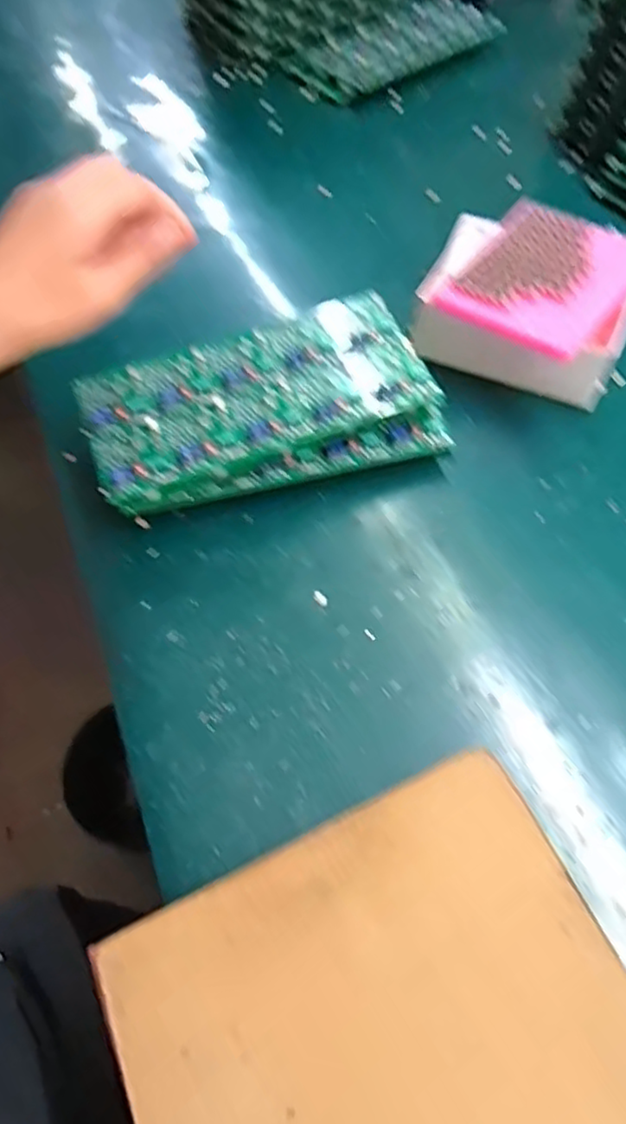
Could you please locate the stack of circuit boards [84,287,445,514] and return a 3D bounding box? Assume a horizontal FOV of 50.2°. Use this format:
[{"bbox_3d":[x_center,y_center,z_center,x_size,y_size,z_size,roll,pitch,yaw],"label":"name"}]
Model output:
[{"bbox_3d":[-0.034,-0.105,0.461,0.226,0.055,0.114,-14,60,-7],"label":"stack of circuit boards"}]

